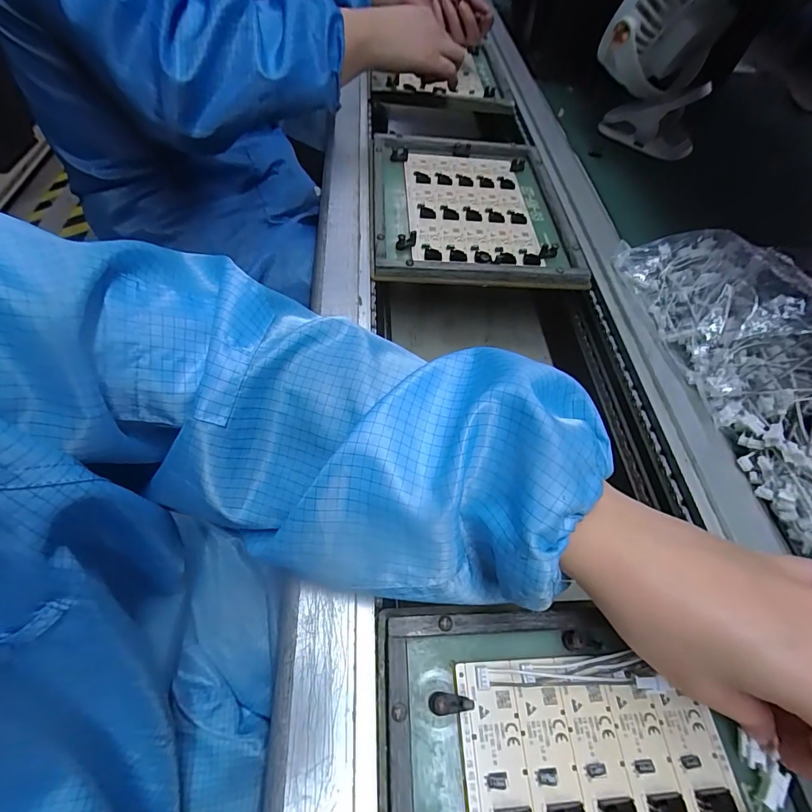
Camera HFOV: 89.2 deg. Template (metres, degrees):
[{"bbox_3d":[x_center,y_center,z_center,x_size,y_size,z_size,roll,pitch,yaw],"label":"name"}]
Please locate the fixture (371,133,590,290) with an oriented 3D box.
[{"bbox_3d":[0.067,-0.218,0.446,0.200,0.025,0.249,0,58,-6],"label":"fixture"}]

